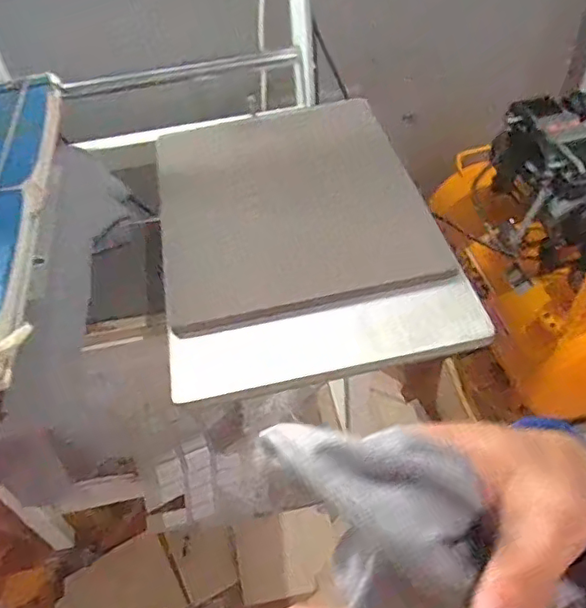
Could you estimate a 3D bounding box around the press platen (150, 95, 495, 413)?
[{"bbox_3d":[0.003,-0.125,0.845,0.384,0.046,0.514,-11,54,-5],"label":"press platen"}]

